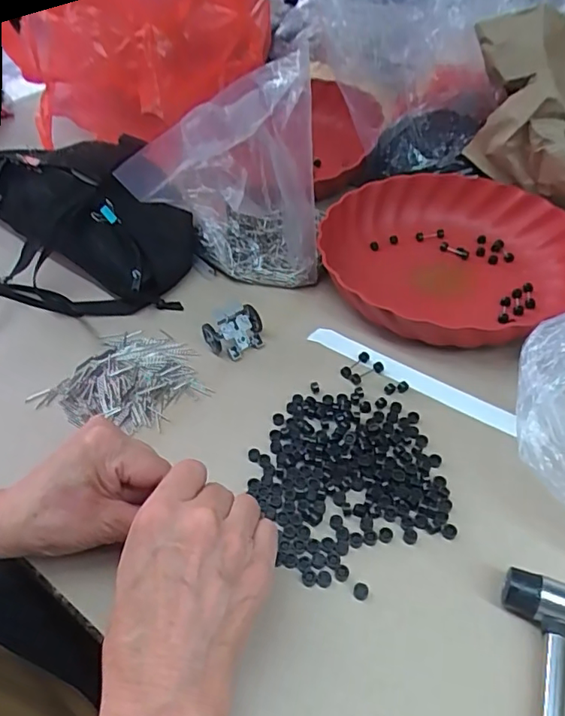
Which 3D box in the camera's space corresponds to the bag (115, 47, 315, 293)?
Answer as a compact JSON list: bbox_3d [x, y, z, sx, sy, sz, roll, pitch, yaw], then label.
[{"bbox_3d":[-0.049,-0.152,0.480,0.153,0.187,0.075,7,47,10],"label":"bag"}]

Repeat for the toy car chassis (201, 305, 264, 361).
[{"bbox_3d":[-0.040,-0.020,0.472,0.050,0.032,0.027,-24,49,-19],"label":"toy car chassis"}]

